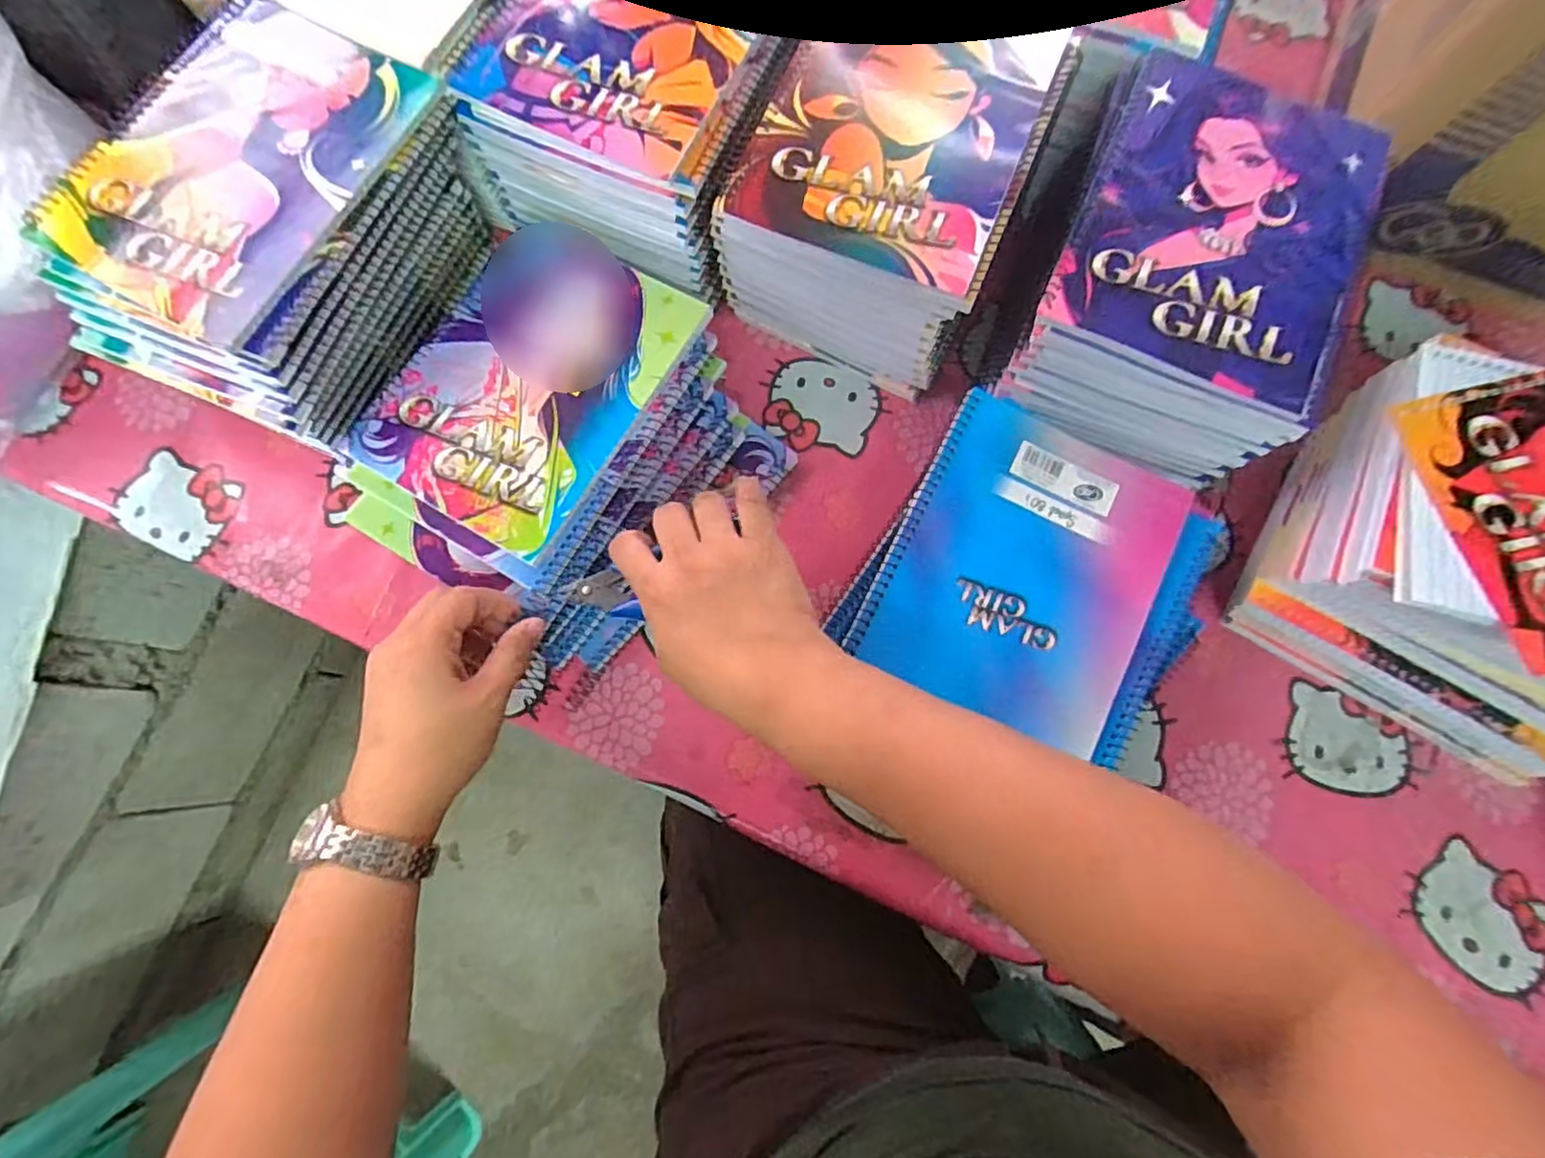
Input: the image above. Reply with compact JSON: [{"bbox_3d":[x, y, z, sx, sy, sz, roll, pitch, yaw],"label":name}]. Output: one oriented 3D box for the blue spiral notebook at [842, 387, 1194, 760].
[{"bbox_3d":[0.150,-0.013,0.392,0.147,0.017,0.192,27,79,5],"label":"blue spiral notebook"}]

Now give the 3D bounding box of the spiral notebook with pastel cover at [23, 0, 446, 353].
[{"bbox_3d":[-0.304,-0.239,0.376,0.146,0.005,0.197,26,78,5],"label":"spiral notebook with pastel cover"}]

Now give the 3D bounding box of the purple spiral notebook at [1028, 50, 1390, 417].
[{"bbox_3d":[0.252,-0.200,0.369,0.149,0.011,0.192,24,78,5],"label":"purple spiral notebook"}]

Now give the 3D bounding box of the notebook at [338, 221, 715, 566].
[{"bbox_3d":[-0.153,-0.127,0.412,0.147,0.013,0.198,29,79,6],"label":"notebook"}]

